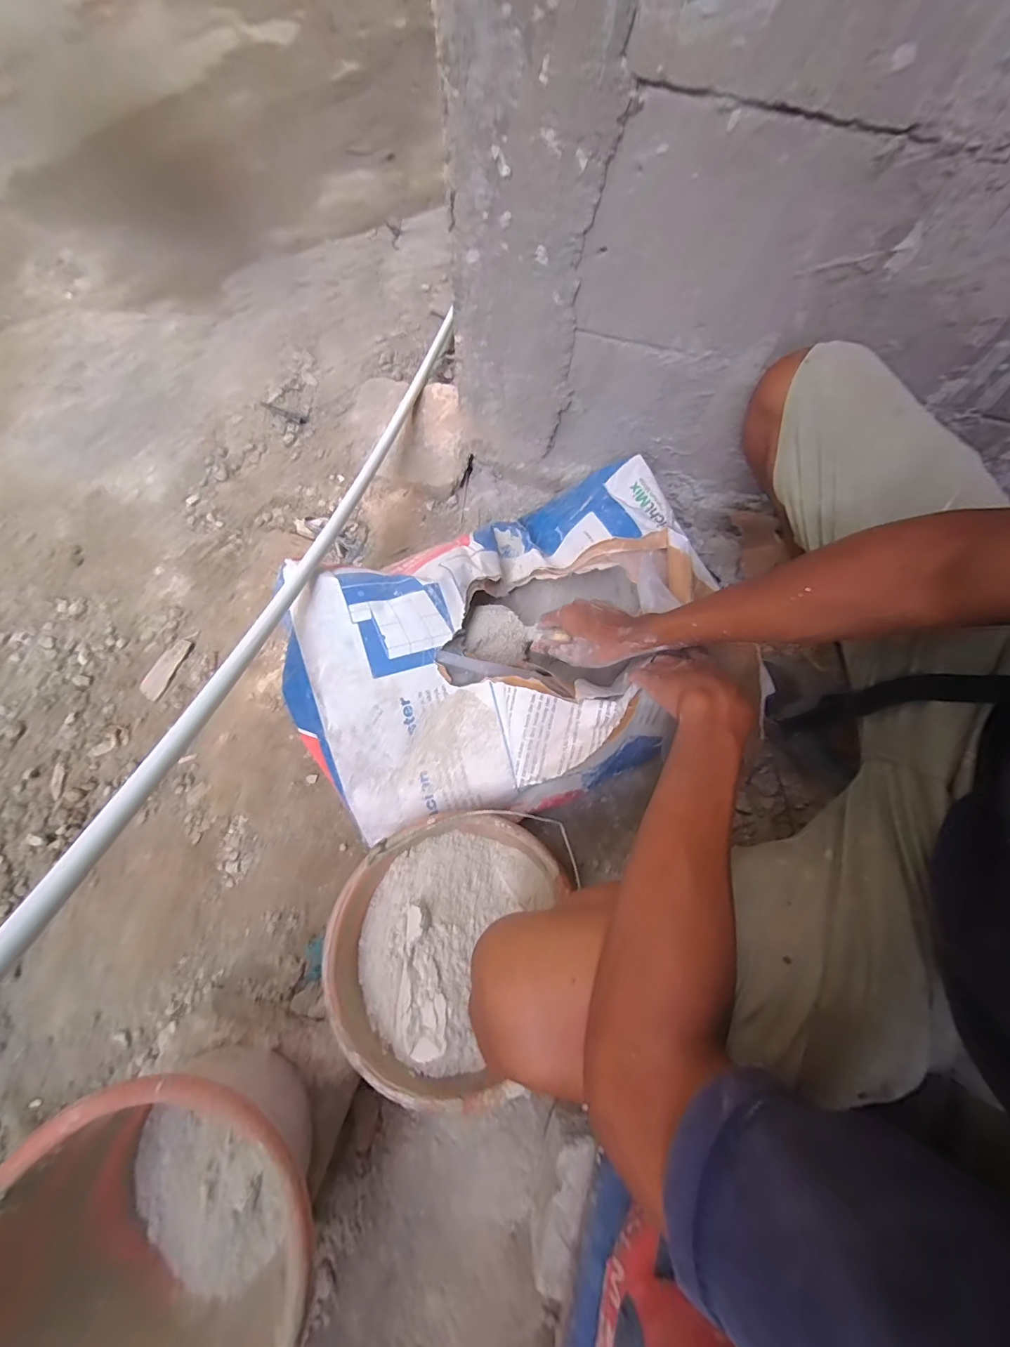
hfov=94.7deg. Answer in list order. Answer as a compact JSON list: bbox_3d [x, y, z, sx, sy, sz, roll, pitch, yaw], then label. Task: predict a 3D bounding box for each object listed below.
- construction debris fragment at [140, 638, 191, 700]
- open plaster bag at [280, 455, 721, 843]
[{"bbox_3d":[-0.508,-0.009,0.694,0.036,0.004,0.097,18,71,8],"label":"construction debris fragment"},{"bbox_3d":[0.015,-0.037,0.598,0.526,0.181,0.375,-29,71,-9],"label":"open plaster bag"}]

